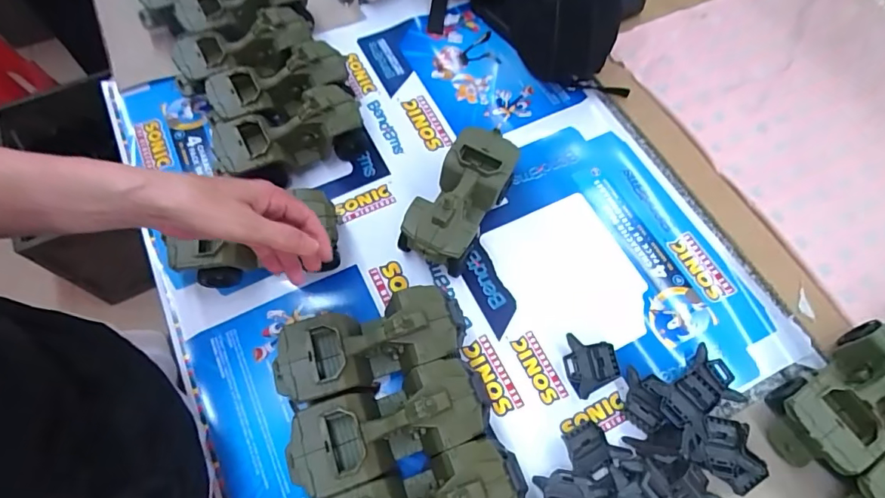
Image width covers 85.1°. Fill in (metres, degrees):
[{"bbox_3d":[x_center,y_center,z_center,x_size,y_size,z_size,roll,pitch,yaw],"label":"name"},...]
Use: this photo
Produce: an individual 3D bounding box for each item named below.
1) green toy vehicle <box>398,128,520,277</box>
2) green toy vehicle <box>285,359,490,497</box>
[{"bbox_3d":[0.022,-0.058,0.580,0.083,0.080,0.179,28,67,12],"label":"green toy vehicle"},{"bbox_3d":[-0.048,0.172,0.468,0.188,0.076,0.081,-18,66,-9],"label":"green toy vehicle"}]

